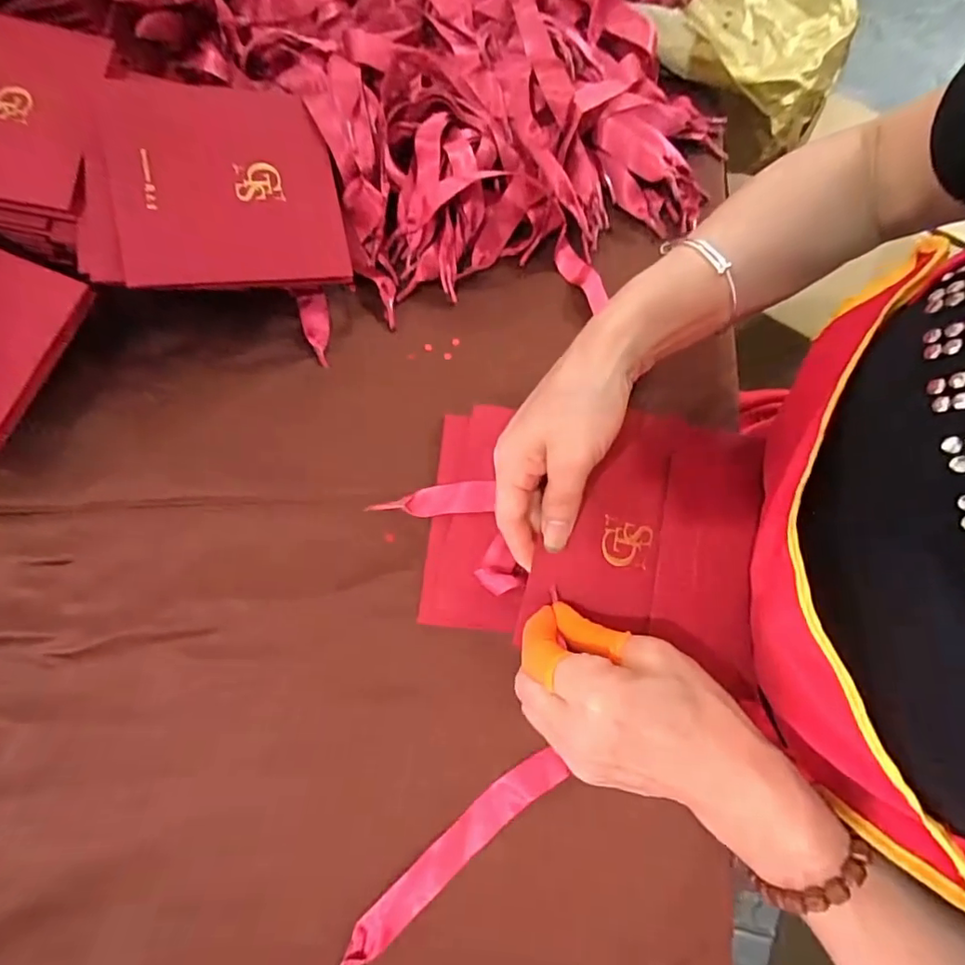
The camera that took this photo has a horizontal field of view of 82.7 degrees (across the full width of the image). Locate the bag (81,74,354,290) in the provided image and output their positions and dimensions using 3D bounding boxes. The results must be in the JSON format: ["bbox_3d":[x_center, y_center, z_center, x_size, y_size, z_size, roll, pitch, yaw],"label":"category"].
[{"bbox_3d":[-0.176,-0.202,0.369,0.145,0.018,0.146,-11,91,-9],"label":"bag"}]

